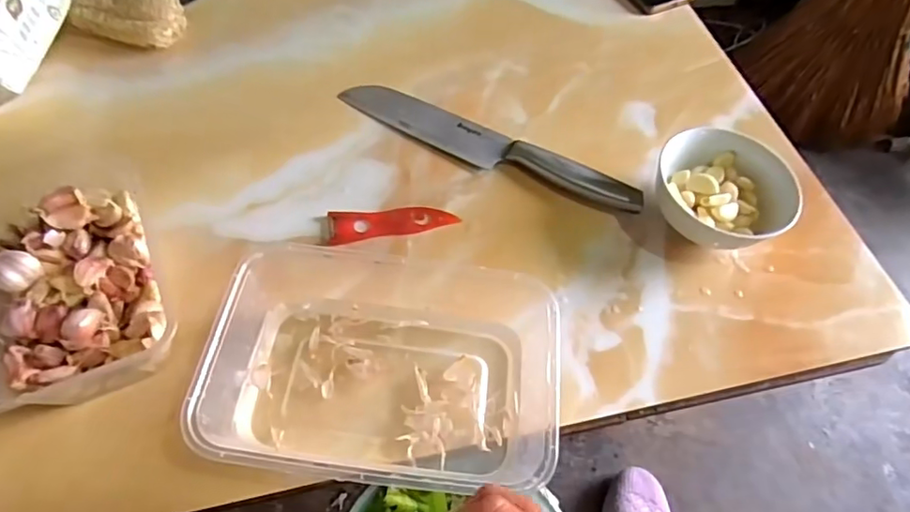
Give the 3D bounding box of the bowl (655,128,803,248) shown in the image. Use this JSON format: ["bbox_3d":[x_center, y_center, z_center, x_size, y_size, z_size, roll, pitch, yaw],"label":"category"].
[{"bbox_3d":[0.224,-0.050,0.469,0.105,0.055,0.103,2,58,-3],"label":"bowl"}]

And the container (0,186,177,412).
[{"bbox_3d":[-0.256,0.026,0.374,0.108,0.060,0.150,-22,62,-18],"label":"container"}]

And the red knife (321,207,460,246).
[{"bbox_3d":[-0.054,-0.028,0.458,0.110,0.005,0.028,-7,59,-9],"label":"red knife"}]

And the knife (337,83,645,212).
[{"bbox_3d":[0.027,-0.102,0.504,0.289,0.016,0.041,26,59,12],"label":"knife"}]

